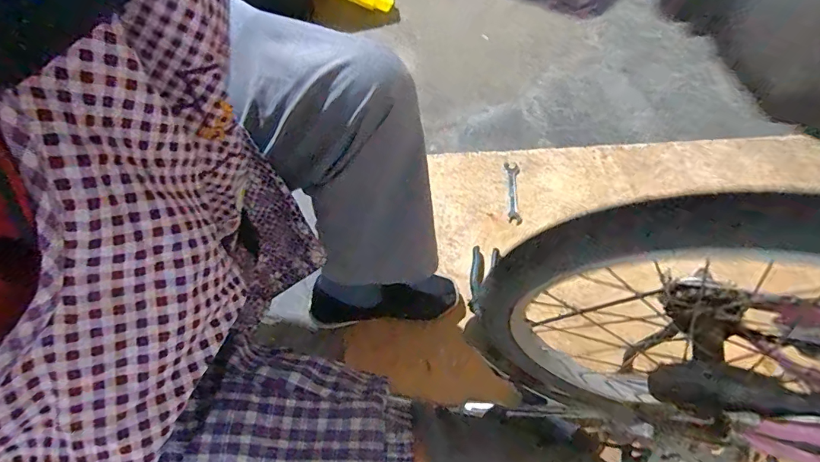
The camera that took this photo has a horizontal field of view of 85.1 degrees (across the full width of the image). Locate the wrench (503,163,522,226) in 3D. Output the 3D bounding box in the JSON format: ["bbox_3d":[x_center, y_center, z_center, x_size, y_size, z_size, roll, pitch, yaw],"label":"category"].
[{"bbox_3d":[0.224,-0.081,0.963,0.034,0.005,0.154,1,63,0],"label":"wrench"}]

